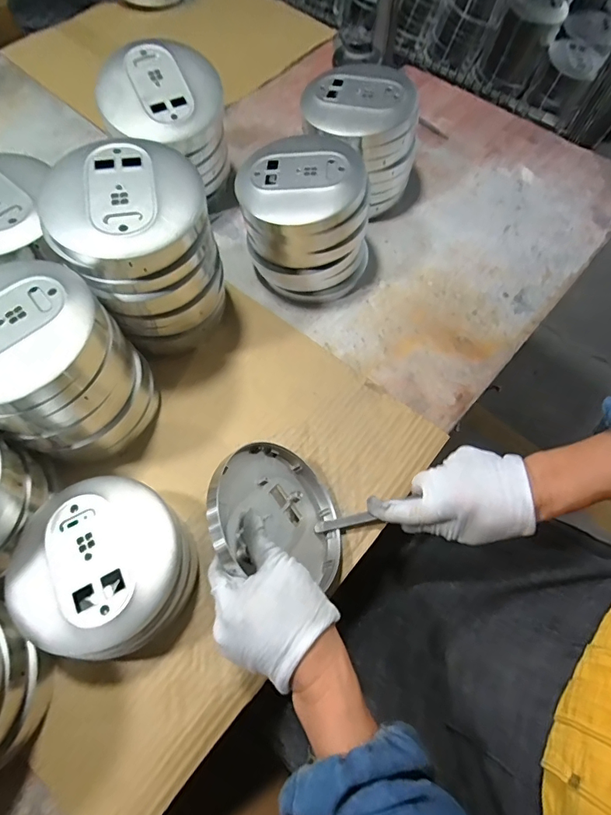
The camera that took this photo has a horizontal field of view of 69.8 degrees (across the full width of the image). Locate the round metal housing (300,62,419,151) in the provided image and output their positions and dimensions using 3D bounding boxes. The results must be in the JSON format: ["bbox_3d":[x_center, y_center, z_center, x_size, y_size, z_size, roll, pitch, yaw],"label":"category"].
[{"bbox_3d":[0.064,-0.358,0.515,0.130,0.029,0.122,18,66,9],"label":"round metal housing"}]

